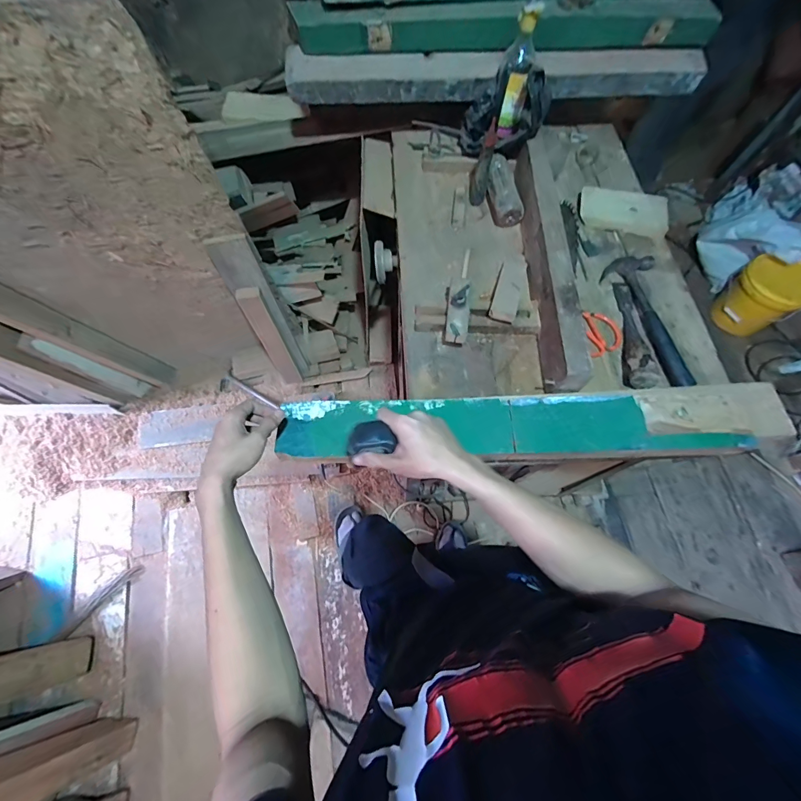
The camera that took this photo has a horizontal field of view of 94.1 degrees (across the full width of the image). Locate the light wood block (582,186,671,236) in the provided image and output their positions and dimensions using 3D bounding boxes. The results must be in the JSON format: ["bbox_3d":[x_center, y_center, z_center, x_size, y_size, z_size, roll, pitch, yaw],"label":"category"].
[{"bbox_3d":[0.536,-0.452,0.890,0.196,0.029,0.113,11,71,5],"label":"light wood block"}]

